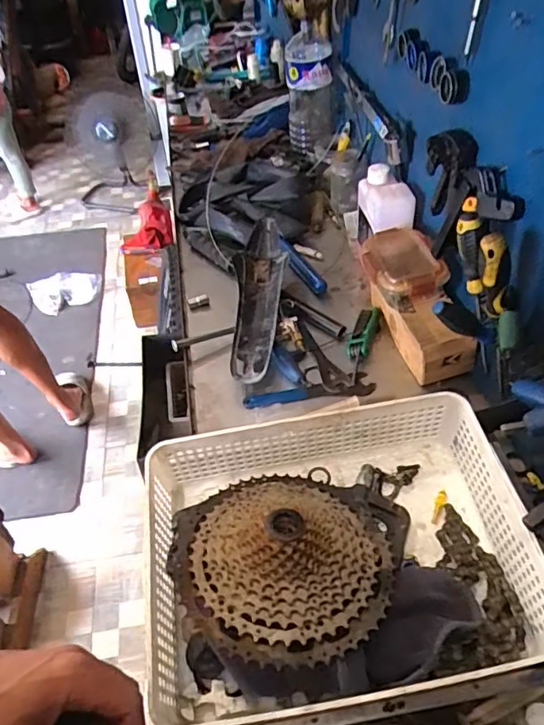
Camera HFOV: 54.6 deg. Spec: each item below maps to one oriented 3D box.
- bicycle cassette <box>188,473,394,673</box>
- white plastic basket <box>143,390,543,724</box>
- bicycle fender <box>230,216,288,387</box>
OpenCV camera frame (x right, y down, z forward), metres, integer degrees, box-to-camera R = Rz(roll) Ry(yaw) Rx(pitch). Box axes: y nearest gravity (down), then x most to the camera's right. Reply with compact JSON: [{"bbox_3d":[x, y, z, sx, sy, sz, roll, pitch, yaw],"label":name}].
[{"bbox_3d":[0.017,0.168,0.473,0.175,0.058,0.186,-1,45,1],"label":"bicycle cassette"},{"bbox_3d":[0.060,0.174,0.485,0.333,0.094,0.243,-7,45,-5],"label":"white plastic basket"},{"bbox_3d":[-0.020,-0.113,0.884,0.090,0.095,0.345,-2,45,0],"label":"bicycle fender"}]

